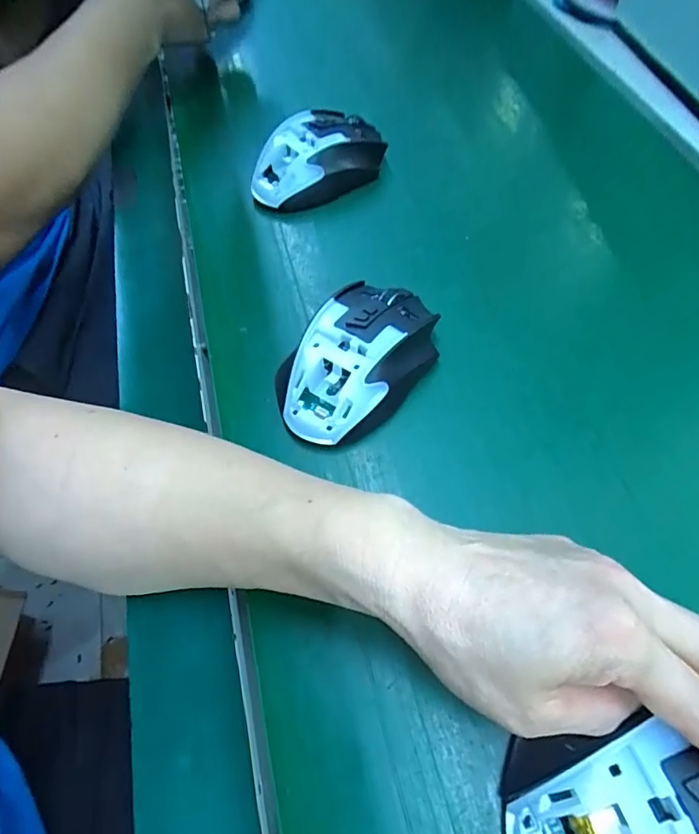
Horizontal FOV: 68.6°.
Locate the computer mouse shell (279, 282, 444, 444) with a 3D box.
[{"bbox_3d":[0.005,-0.036,0.299,0.065,0.031,0.107,33,68,20],"label":"computer mouse shell"}]

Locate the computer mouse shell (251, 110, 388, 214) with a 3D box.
[{"bbox_3d":[-0.025,-0.203,0.402,0.109,0.039,0.052,-25,62,-10],"label":"computer mouse shell"}]

